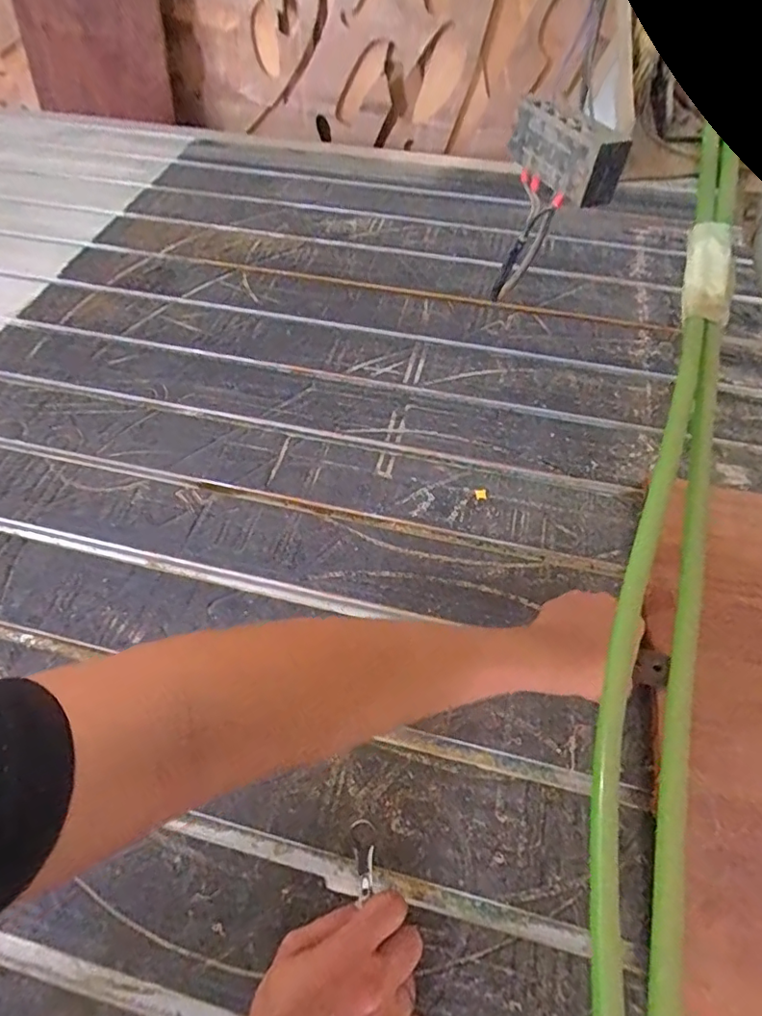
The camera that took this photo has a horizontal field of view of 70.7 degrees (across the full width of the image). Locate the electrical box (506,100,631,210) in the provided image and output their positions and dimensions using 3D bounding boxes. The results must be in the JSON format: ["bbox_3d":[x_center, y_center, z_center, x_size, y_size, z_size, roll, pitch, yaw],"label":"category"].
[{"bbox_3d":[0.072,-0.140,0.214,0.016,0.026,0.050,-20,58,-13],"label":"electrical box"}]

